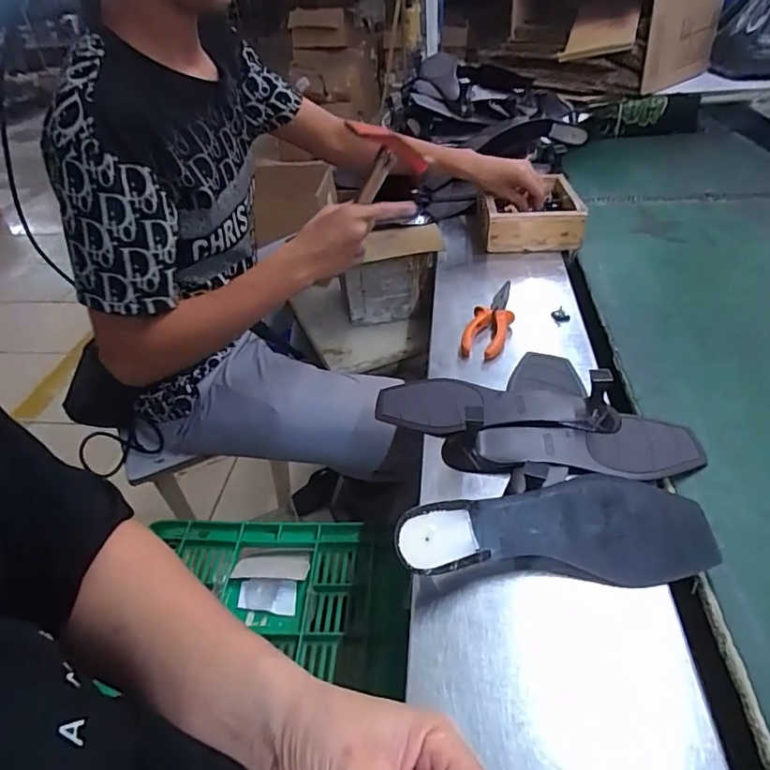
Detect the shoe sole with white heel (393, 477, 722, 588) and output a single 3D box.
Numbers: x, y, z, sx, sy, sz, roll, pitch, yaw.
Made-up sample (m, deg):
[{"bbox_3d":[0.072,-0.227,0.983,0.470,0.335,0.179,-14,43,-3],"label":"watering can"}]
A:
[{"bbox_3d":[0.135,0.120,0.431,0.255,0.050,0.084,1,64,-4],"label":"shoe sole with white heel"}]

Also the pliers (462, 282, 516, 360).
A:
[{"bbox_3d":[0.140,-0.084,0.687,0.049,0.027,0.142,15,44,19],"label":"pliers"}]

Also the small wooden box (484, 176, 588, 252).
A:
[{"bbox_3d":[0.242,-0.289,0.895,0.155,0.070,0.180,1,41,5],"label":"small wooden box"}]

